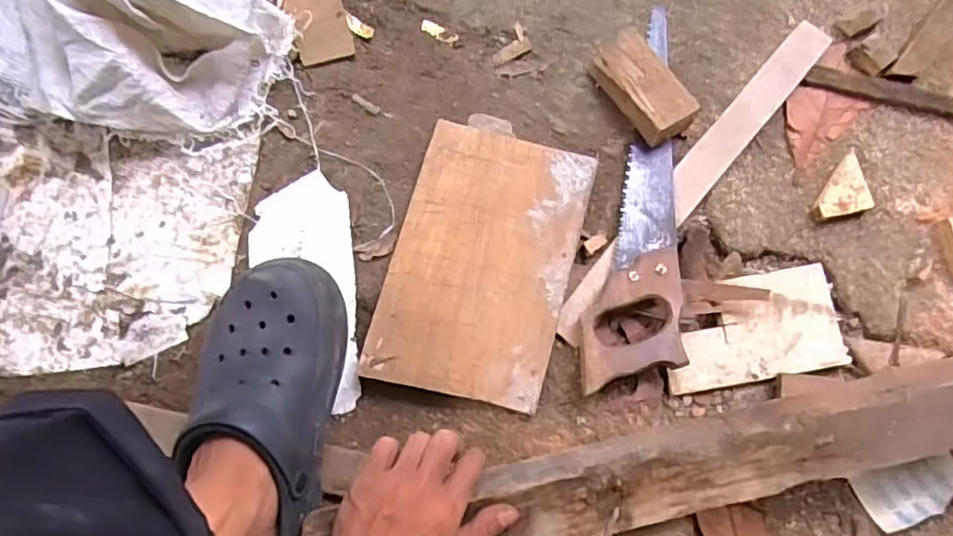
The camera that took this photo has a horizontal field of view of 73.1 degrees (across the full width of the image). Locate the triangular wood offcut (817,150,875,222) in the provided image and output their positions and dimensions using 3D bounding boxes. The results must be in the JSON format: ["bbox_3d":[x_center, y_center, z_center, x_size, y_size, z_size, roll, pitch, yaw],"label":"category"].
[{"bbox_3d":[0.375,-0.072,0.646,0.046,0.022,0.073,34,77,9],"label":"triangular wood offcut"}]

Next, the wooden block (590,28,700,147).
[{"bbox_3d":[0.169,-0.189,0.661,0.058,0.043,0.126,-30,77,-8],"label":"wooden block"}]

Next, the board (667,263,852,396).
[{"bbox_3d":[0.265,0.058,0.623,0.170,0.011,0.100,-10,75,-3],"label":"board"}]

